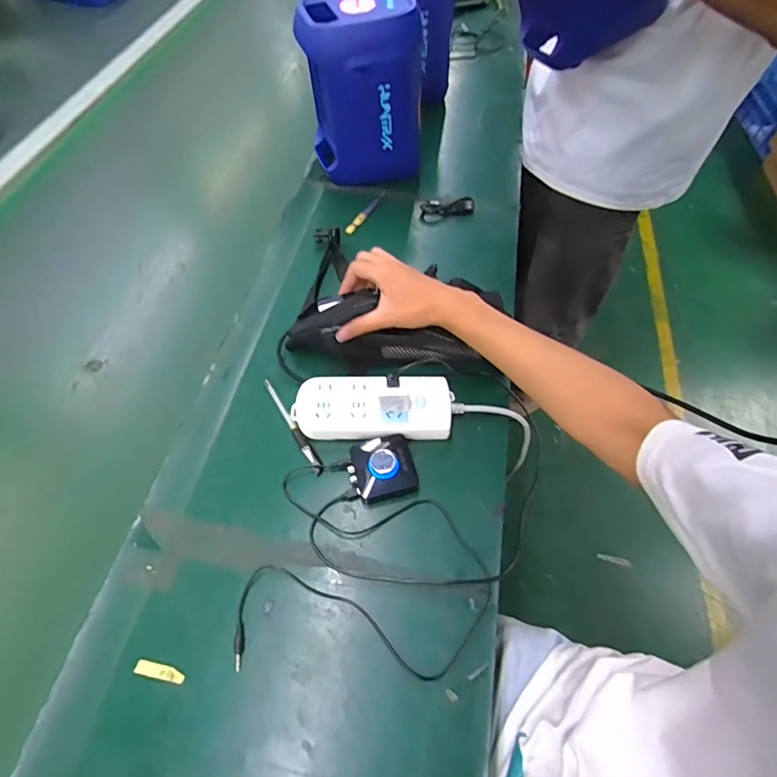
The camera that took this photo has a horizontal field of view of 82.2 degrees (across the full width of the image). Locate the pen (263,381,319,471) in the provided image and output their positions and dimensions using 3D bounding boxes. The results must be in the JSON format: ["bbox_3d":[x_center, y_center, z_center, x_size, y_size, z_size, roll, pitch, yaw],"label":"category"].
[{"bbox_3d":[-0.118,0.041,0.540,0.009,0.006,0.139,-27,63,-18],"label":"pen"}]

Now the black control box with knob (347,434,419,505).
[{"bbox_3d":[-0.008,0.090,0.504,0.070,0.026,0.066,-14,60,-11],"label":"black control box with knob"}]

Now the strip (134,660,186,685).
[{"bbox_3d":[-0.211,0.262,0.412,0.047,0.004,0.013,12,58,5],"label":"strip"}]

